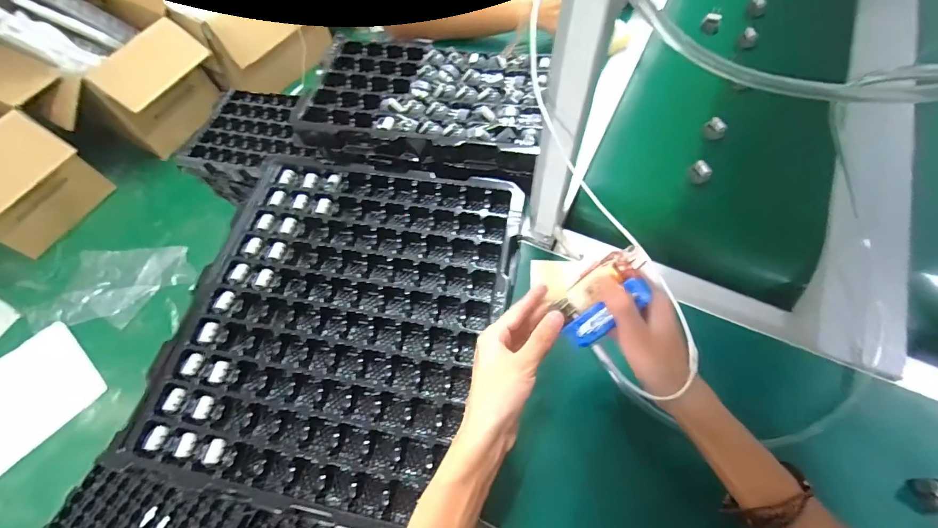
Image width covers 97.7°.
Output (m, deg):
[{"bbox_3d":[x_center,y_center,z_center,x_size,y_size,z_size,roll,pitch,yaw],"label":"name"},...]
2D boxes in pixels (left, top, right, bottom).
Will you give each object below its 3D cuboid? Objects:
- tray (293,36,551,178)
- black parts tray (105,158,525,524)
[{"bbox_3d":[-0.057,-0.233,0.579,0.327,0.031,0.229,8,64,8],"label":"tray"},{"bbox_3d":[-0.140,0.053,0.475,0.354,0.031,0.398,9,64,8],"label":"black parts tray"}]

